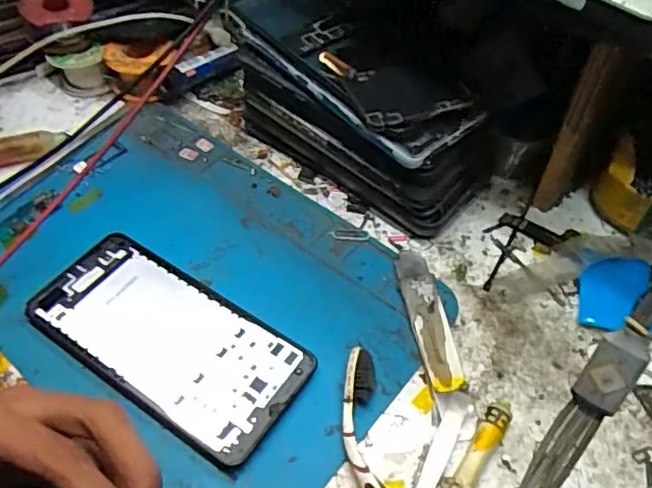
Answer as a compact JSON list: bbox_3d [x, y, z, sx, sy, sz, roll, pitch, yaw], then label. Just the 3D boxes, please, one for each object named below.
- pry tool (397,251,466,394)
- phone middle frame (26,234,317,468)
[{"bbox_3d":[0.059,0.043,0.346,0.020,0.008,0.092,-9,53,-7],"label":"pry tool"},{"bbox_3d":[-0.092,0.053,0.336,0.164,0.007,0.076,29,57,20],"label":"phone middle frame"}]

